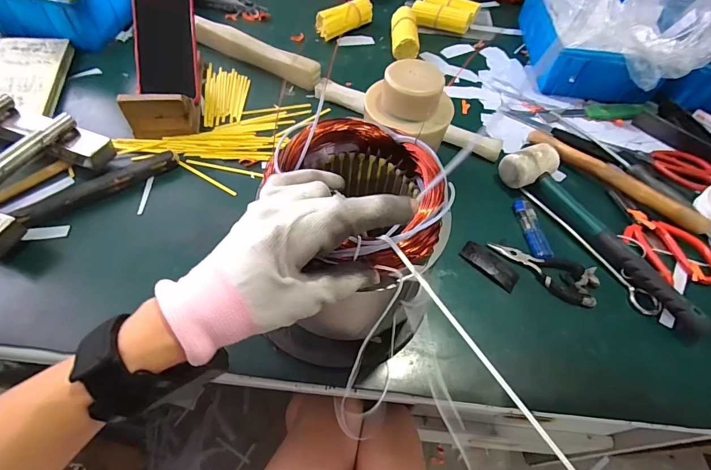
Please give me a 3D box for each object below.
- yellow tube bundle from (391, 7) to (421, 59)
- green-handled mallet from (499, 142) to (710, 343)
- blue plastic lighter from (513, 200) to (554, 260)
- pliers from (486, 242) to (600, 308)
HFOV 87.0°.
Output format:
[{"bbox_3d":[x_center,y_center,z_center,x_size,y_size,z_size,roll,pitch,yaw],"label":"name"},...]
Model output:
[{"bbox_3d":[0.092,-0.375,0.693,0.052,0.038,0.134,7,55,0],"label":"yellow tube bundle"},{"bbox_3d":[0.304,-0.006,0.460,0.067,0.043,0.285,-26,61,-21],"label":"green-handled mallet"},{"bbox_3d":[0.226,-0.008,0.477,0.024,0.012,0.086,-3,55,-7],"label":"blue plastic lighter"},{"bbox_3d":[0.223,0.036,0.446,0.125,0.012,0.060,23,56,11],"label":"pliers"}]

